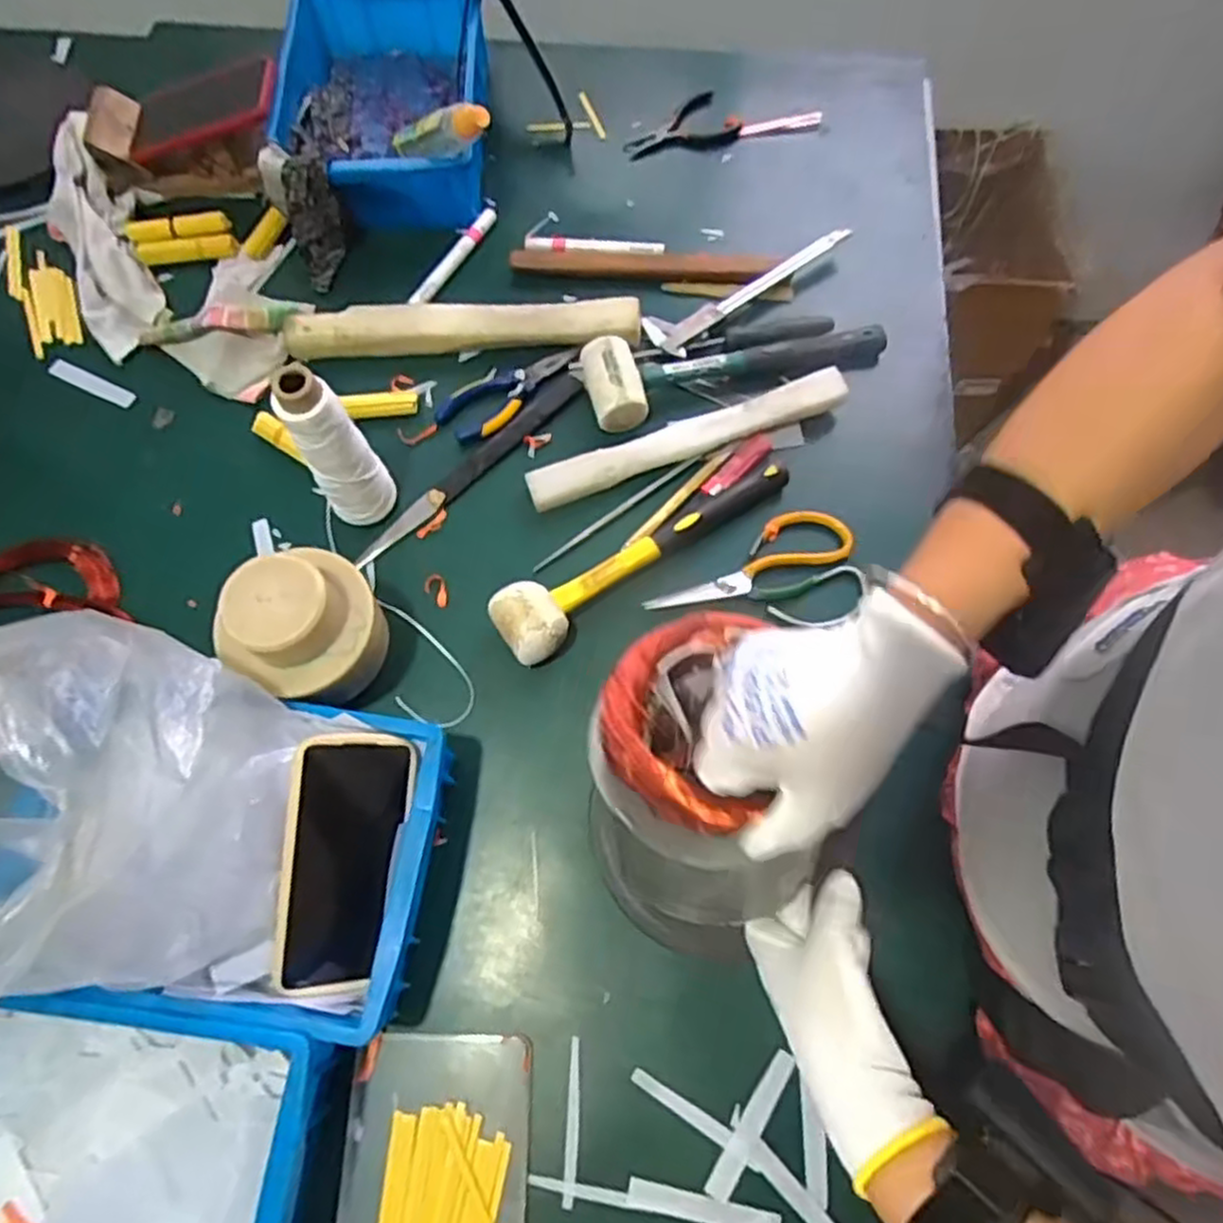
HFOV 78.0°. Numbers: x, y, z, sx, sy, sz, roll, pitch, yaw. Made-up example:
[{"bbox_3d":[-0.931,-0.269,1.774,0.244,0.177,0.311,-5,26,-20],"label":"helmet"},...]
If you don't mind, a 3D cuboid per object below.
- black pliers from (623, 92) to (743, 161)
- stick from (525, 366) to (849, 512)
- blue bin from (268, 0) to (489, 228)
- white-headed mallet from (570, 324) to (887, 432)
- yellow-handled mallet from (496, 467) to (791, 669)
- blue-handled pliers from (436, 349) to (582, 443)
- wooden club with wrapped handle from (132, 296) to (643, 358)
[{"bbox_3d":[0.074,-0.527,0.825,0.124,0.012,0.087,-25,72,-8],"label":"black pliers"},{"bbox_3d":[0.070,-0.156,0.680,0.300,0.026,0.033,-19,71,-7],"label":"stick"},{"bbox_3d":[-0.236,-0.525,0.789,0.210,0.088,0.283,-1,70,0],"label":"blue bin"},{"bbox_3d":[0.117,-0.234,0.695,0.295,0.046,0.085,-14,71,-5],"label":"white-headed mallet"},{"bbox_3d":[0.036,-0.051,0.627,0.286,0.053,0.063,-30,73,-10],"label":"yellow-handled mallet"},{"bbox_3d":[-0.096,-0.212,0.711,0.142,0.011,0.062,-40,75,-13],"label":"blue-handled pliers"},{"bbox_3d":[-0.211,-0.274,0.721,0.479,0.035,0.048,-1,70,0],"label":"wooden club with wrapped handle"}]

